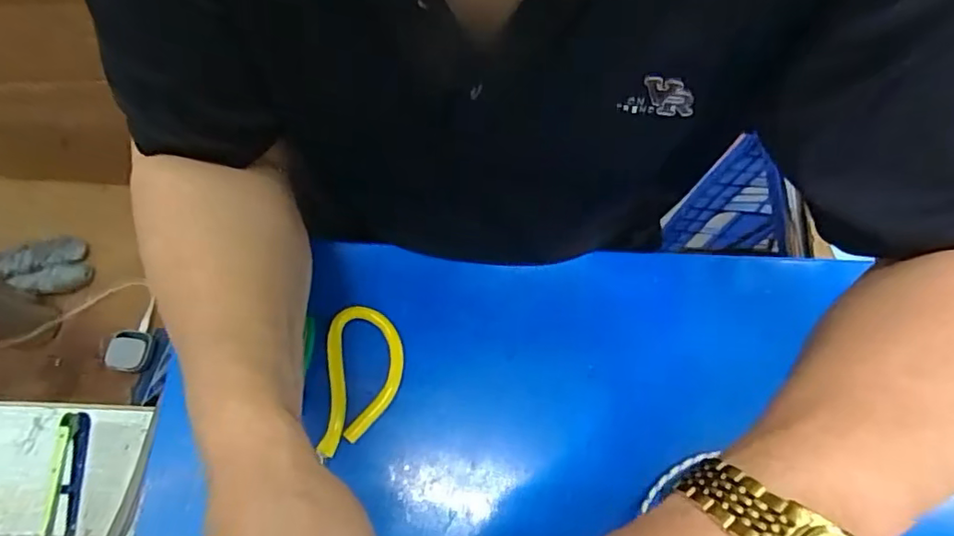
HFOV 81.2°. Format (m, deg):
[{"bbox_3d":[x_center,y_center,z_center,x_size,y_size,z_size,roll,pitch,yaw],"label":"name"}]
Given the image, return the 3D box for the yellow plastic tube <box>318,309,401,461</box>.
[{"bbox_3d":[-0.081,0.078,0.398,0.052,0.019,0.099,-1,67,-3],"label":"yellow plastic tube"}]

